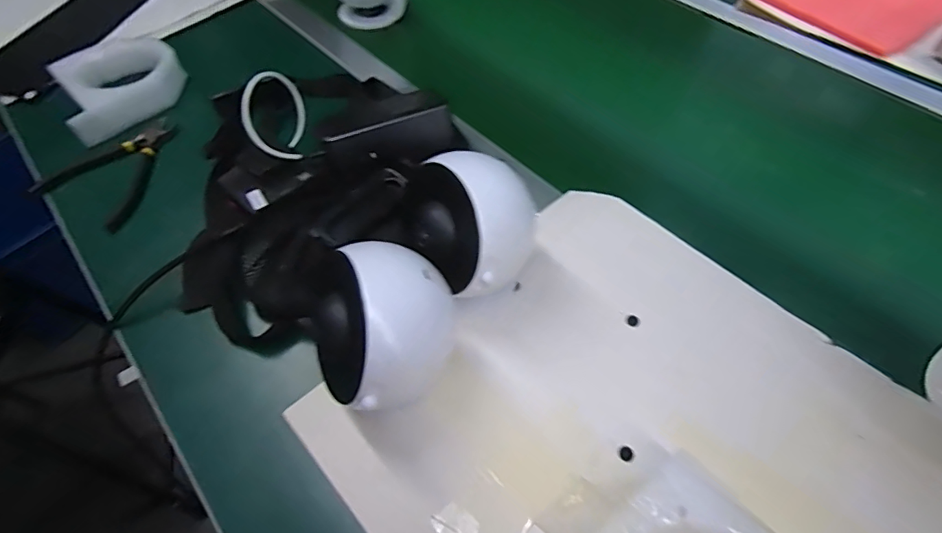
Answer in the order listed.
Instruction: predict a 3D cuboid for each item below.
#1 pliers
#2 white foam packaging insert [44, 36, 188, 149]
[{"bbox_3d":[-0.362,-0.107,0.519,0.109,0.017,0.133,22,56,15],"label":"pliers"},{"bbox_3d":[-0.413,-0.211,0.576,0.125,0.034,0.146,29,60,20],"label":"white foam packaging insert"}]

